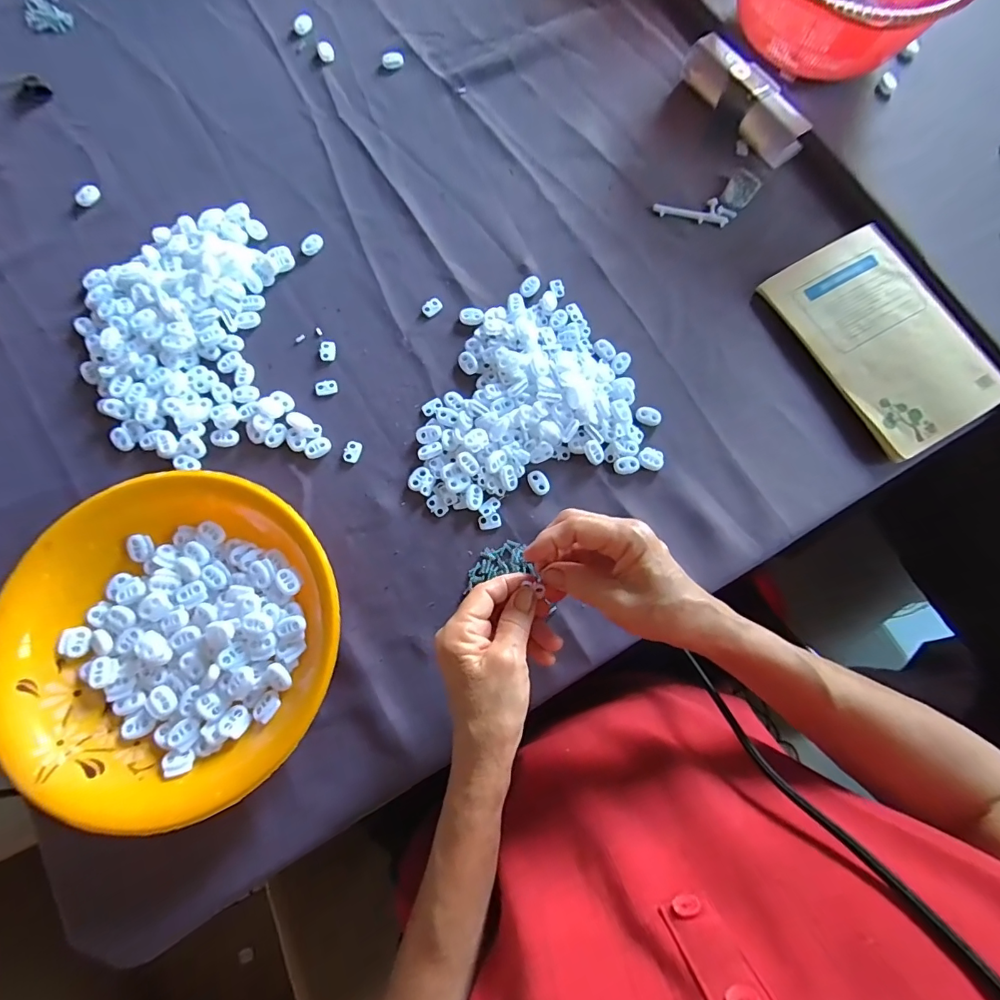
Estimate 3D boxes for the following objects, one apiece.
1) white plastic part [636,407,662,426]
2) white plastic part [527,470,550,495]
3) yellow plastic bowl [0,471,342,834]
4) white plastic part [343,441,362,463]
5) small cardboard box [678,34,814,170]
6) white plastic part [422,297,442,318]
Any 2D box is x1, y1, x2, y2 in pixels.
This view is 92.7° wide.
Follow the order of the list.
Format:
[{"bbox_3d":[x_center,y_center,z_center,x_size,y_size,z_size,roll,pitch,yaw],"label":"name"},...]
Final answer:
[{"bbox_3d":[0.133,-0.075,0.426,0.023,0.004,0.016,22,76,4],"label":"white plastic part"},{"bbox_3d":[0.034,-0.015,0.412,0.016,0.004,0.022,-24,77,-7],"label":"white plastic part"},{"bbox_3d":[-0.240,0.101,0.354,0.237,0.040,0.228,0,76,-2],"label":"yellow plastic bowl"},{"bbox_3d":[-0.128,-0.042,0.415,0.013,0.004,0.020,10,76,1],"label":"white plastic part"},{"bbox_3d":[0.258,-0.426,0.505,0.047,0.037,0.164,-36,79,-10],"label":"small cardboard box"},{"bbox_3d":[-0.064,-0.183,0.451,0.020,0.005,0.013,-38,80,-10],"label":"white plastic part"}]

